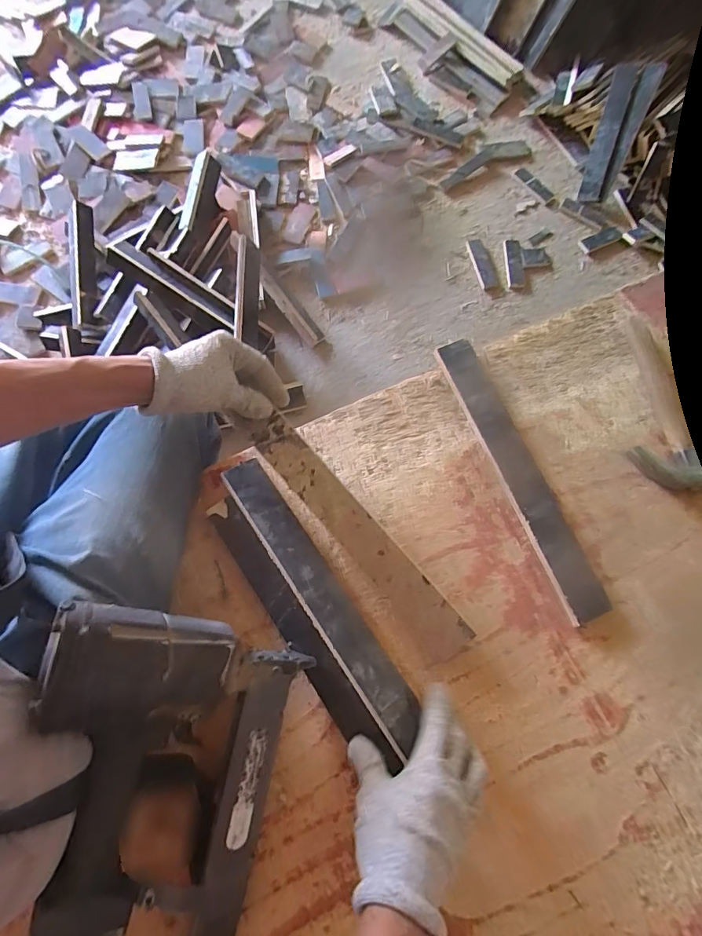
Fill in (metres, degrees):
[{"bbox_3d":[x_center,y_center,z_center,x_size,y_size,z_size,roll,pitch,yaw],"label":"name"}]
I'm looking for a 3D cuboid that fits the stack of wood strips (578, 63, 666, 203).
[{"bbox_3d":[0.811,-1.025,1.340,0.118,0.065,0.384,18,100,5],"label":"stack of wood strips"}]

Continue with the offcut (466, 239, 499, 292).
[{"bbox_3d":[0.410,-0.635,1.356,0.059,0.009,0.188,-12,77,-6],"label":"offcut"}]

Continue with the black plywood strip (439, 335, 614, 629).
[{"bbox_3d":[0.204,0.002,0.534,0.053,0.018,0.364,-21,74,-6],"label":"black plywood strip"}]

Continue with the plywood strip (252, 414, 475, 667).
[{"bbox_3d":[0.011,0.076,0.482,0.056,0.009,0.318,-38,88,5],"label":"plywood strip"}]

